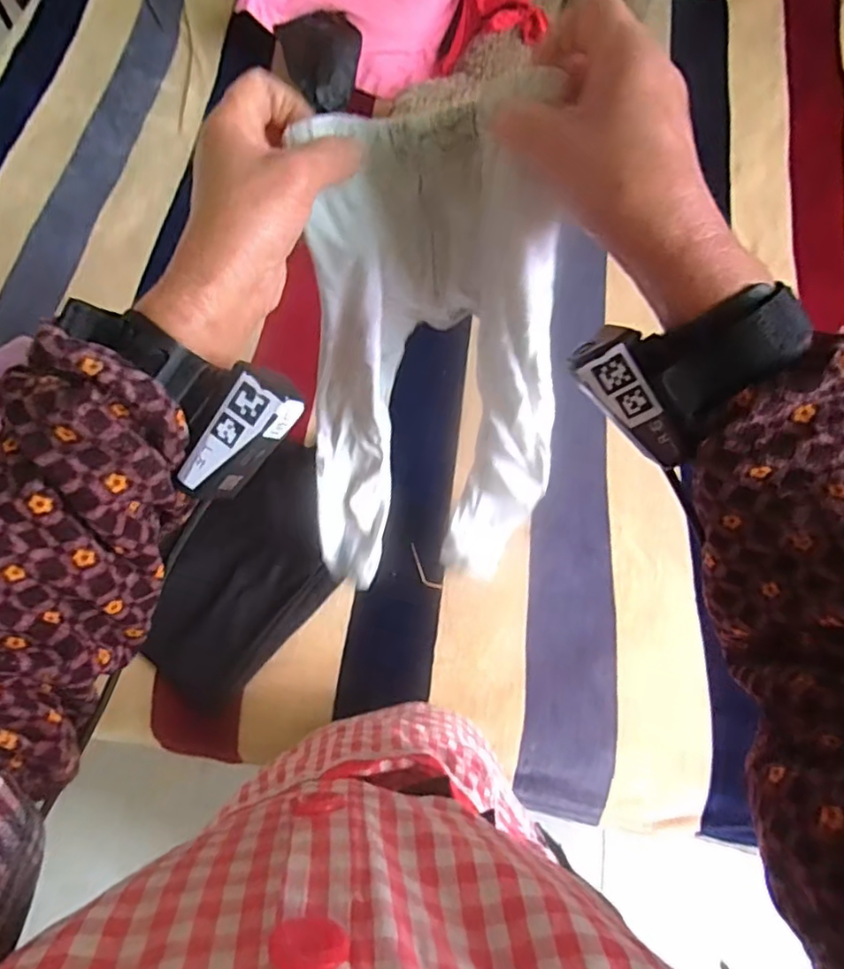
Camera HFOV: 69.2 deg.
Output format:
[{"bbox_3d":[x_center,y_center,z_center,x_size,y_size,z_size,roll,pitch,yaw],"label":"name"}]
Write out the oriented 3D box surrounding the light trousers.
[{"bbox_3d":[-0.003,-0.054,0.572,0.264,0.631,0.102,-11,64,0],"label":"light trousers"}]

